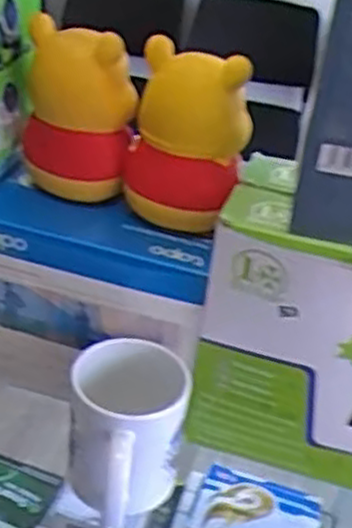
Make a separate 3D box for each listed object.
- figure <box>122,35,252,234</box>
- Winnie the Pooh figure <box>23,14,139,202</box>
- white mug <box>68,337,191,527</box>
[{"bbox_3d":[0.008,-0.093,0.551,0.082,0.121,0.071,9,32,2],"label":"figure"},{"bbox_3d":[-0.069,-0.118,0.565,0.077,0.133,0.084,4,32,-6],"label":"Winnie the Pooh figure"},{"bbox_3d":[-0.033,0.120,0.542,0.080,0.095,0.097,1,33,-10],"label":"white mug"}]

